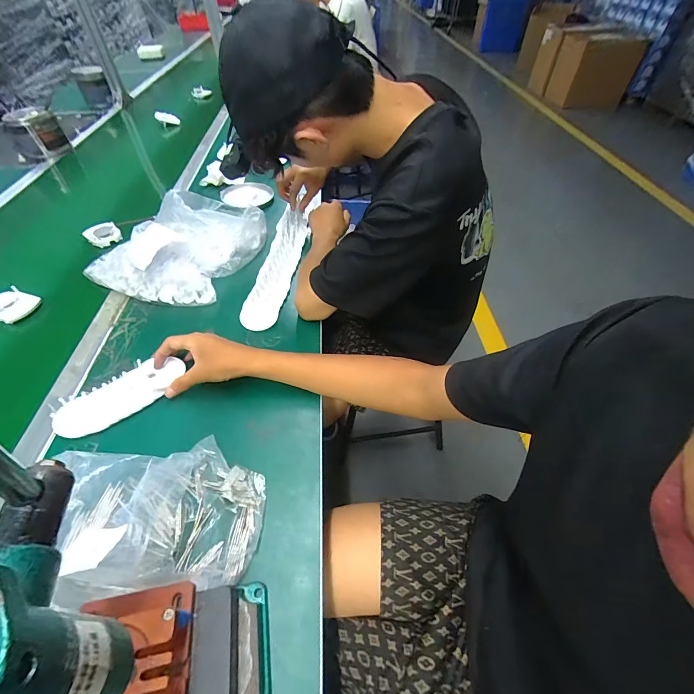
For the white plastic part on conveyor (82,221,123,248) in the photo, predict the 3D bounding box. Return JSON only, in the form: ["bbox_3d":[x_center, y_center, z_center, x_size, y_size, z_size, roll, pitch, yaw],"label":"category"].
[{"bbox_3d":[-0.530,-0.246,0.760,0.065,0.030,0.050,-34,57,-25],"label":"white plastic part on conveyor"}]

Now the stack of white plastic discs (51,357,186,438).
[{"bbox_3d":[-0.303,0.065,0.476,0.162,0.022,0.054,-32,56,-24],"label":"stack of white plastic discs"}]

